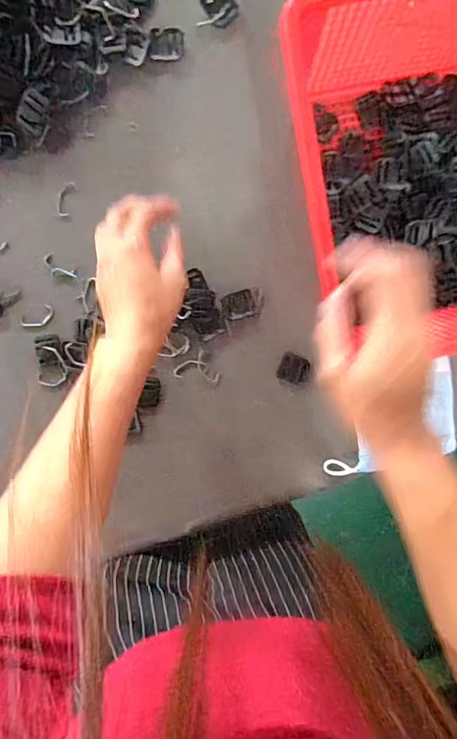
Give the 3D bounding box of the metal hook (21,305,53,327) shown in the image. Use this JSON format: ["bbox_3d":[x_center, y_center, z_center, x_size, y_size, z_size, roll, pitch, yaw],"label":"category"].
[{"bbox_3d":[-0.204,-0.055,0.492,0.036,0.004,0.018,-29,96,1],"label":"metal hook"}]

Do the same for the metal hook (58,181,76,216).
[{"bbox_3d":[-0.171,-0.179,0.480,0.015,0.004,0.036,18,95,-4],"label":"metal hook"}]

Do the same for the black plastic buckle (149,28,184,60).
[{"bbox_3d":[-0.063,-0.330,0.464,0.033,0.004,0.030,3,96,-3],"label":"black plastic buckle"}]

